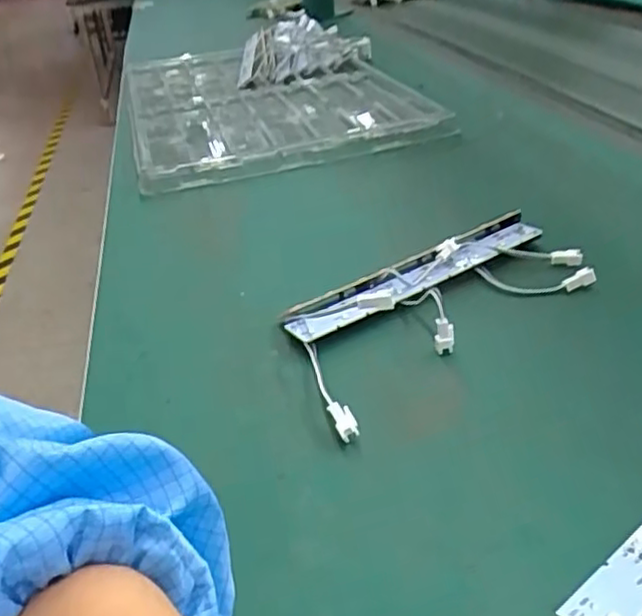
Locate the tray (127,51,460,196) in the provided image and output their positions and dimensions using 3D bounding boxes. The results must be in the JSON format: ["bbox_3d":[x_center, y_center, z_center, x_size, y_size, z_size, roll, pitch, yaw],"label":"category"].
[{"bbox_3d":[-0.069,-0.271,0.865,0.335,0.021,0.503,-12,32,-8],"label":"tray"}]

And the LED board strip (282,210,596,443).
[{"bbox_3d":[0.073,-0.003,0.413,0.219,0.025,0.105,-23,35,-25],"label":"LED board strip"}]

